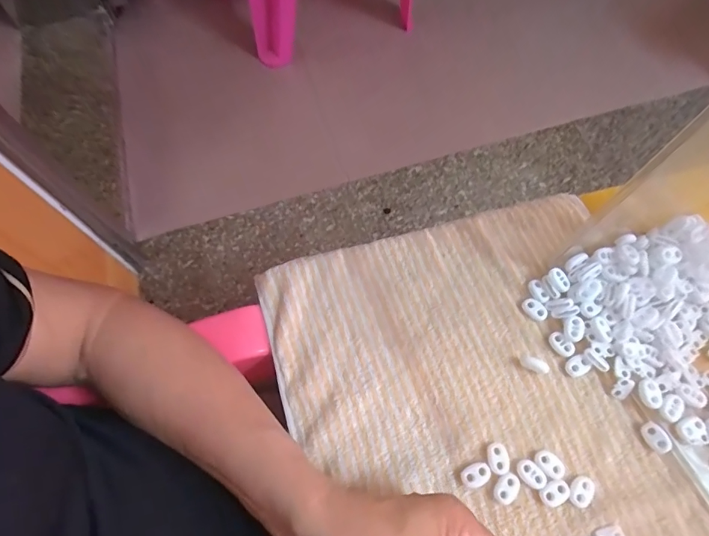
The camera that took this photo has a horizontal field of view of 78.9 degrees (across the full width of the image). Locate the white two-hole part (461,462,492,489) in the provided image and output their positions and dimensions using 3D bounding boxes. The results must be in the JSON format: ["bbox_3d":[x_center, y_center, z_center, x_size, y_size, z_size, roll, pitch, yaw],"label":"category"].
[{"bbox_3d":[0.092,0.157,0.326,0.022,0.006,0.015,-16,66,-6],"label":"white two-hole part"}]

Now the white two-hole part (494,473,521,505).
[{"bbox_3d":[0.114,0.165,0.322,0.016,0.007,0.022,36,72,16],"label":"white two-hole part"}]

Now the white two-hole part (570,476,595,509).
[{"bbox_3d":[0.168,0.166,0.319,0.016,0.005,0.022,21,68,11],"label":"white two-hole part"}]

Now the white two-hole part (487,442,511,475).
[{"bbox_3d":[0.110,0.146,0.330,0.016,0.006,0.022,-5,66,-1],"label":"white two-hole part"}]

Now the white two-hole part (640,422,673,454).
[{"bbox_3d":[0.231,0.130,0.331,0.016,0.006,0.022,-31,64,20],"label":"white two-hole part"}]

